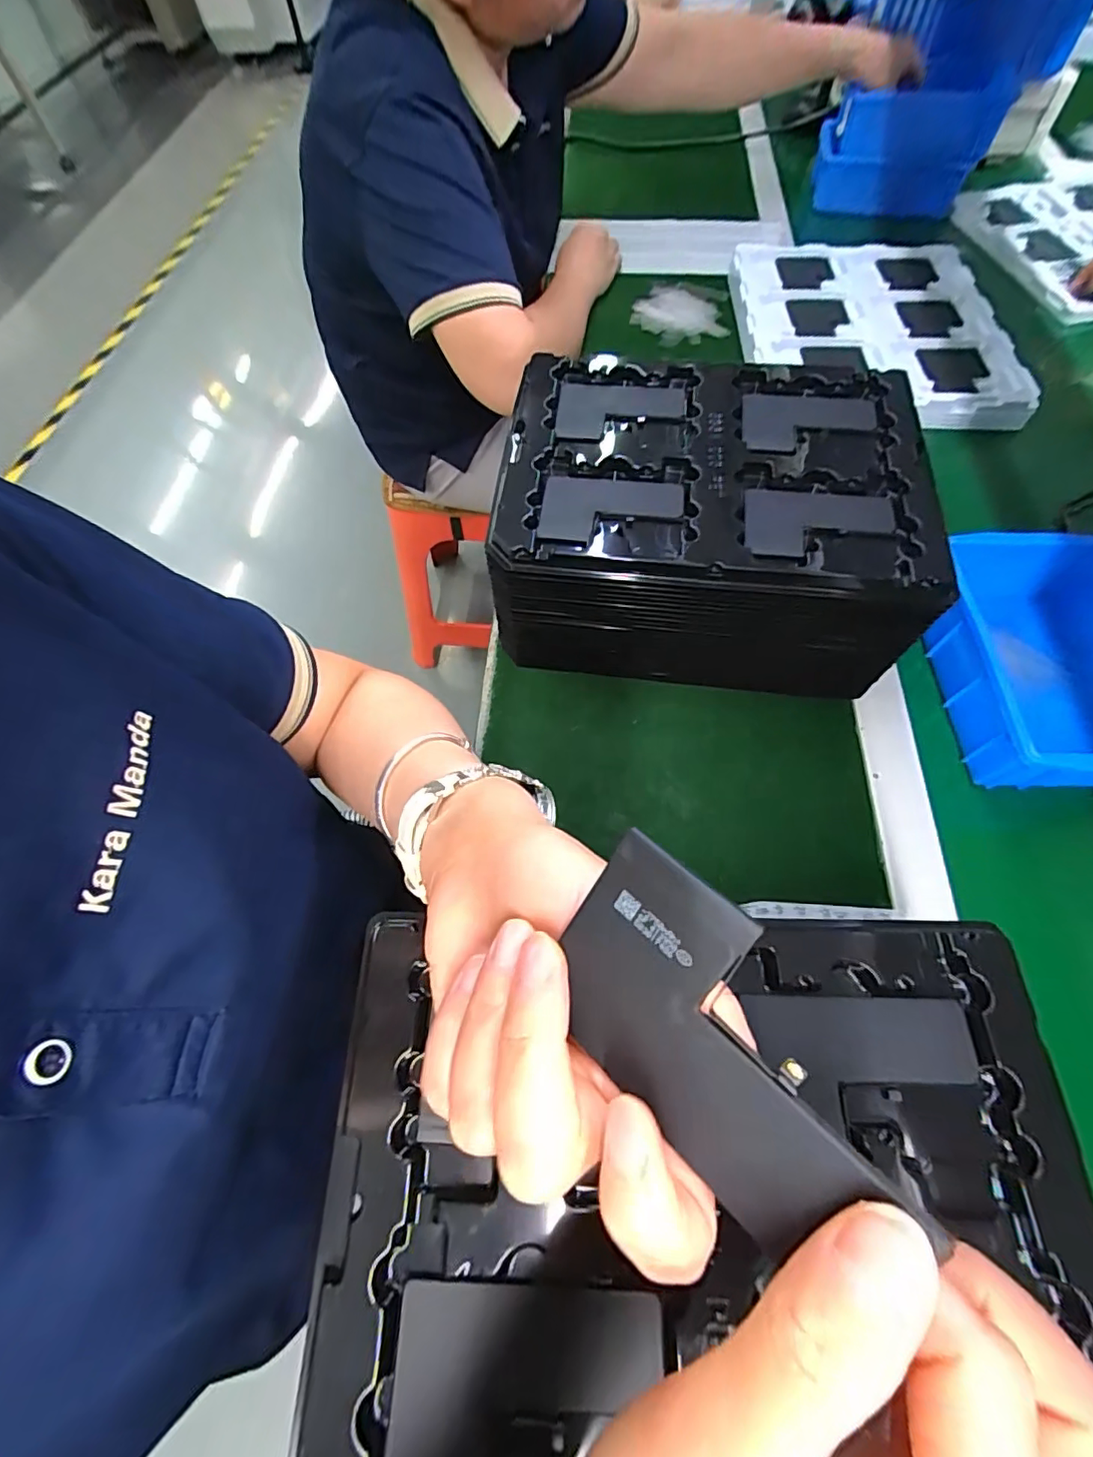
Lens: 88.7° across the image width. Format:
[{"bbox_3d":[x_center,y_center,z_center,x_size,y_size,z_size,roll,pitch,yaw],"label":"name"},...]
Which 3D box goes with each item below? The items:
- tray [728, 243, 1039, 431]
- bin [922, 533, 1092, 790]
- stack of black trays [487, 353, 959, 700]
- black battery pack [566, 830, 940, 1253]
[{"bbox_3d":[0.379,-0.483,0.670,0.307,0.032,0.333,8,64,6],"label":"tray"},{"bbox_3d":[0.385,-0.051,0.427,0.145,0.060,0.203,3,63,4],"label":"bin"},{"bbox_3d":[0.118,-0.155,0.448,0.281,0.142,0.206,6,63,5],"label":"stack of black trays"},{"bbox_3d":[0.038,0.074,0.133,0.082,0.004,0.059,37,108,26],"label":"black battery pack"}]

